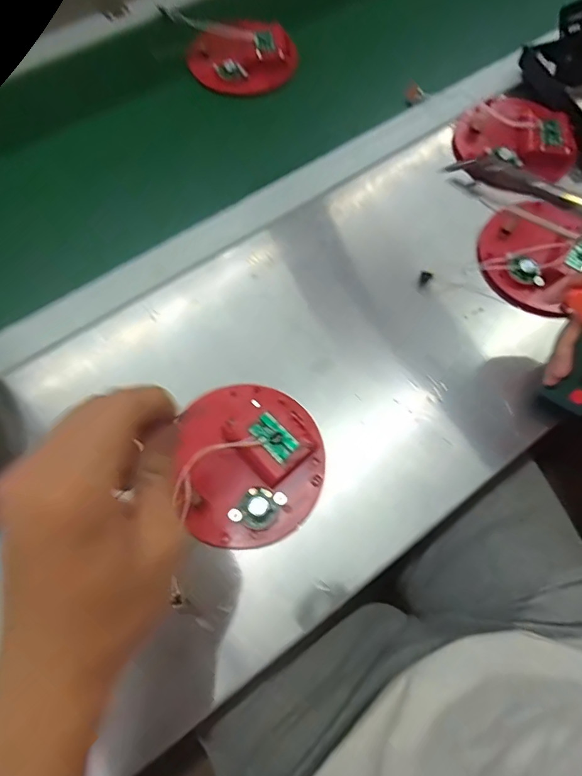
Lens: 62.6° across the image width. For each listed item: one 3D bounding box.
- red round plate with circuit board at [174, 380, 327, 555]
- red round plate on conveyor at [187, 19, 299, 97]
[{"bbox_3d":[-0.028,0.051,0.354,0.102,0.027,0.119,-8,67,-3],"label":"red round plate with circuit board"},{"bbox_3d":[-0.056,-0.387,0.553,0.120,0.028,0.096,-9,67,-4],"label":"red round plate on conveyor"}]

